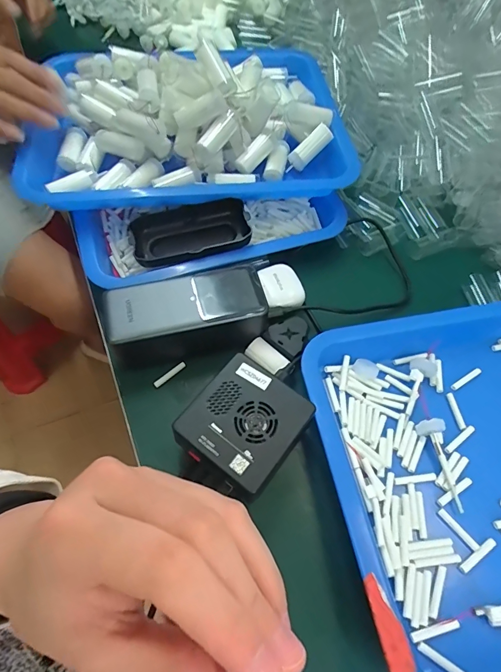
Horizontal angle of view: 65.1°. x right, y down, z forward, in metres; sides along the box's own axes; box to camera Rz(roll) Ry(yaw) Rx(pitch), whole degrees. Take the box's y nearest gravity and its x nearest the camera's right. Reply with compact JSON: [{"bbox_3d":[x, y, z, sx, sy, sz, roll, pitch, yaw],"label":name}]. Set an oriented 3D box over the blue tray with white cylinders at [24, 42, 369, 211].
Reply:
[{"bbox_3d":[-0.067,-0.248,0.416,0.332,0.067,0.246,-7,61,-6],"label":"blue tray with white cylinders"}]

